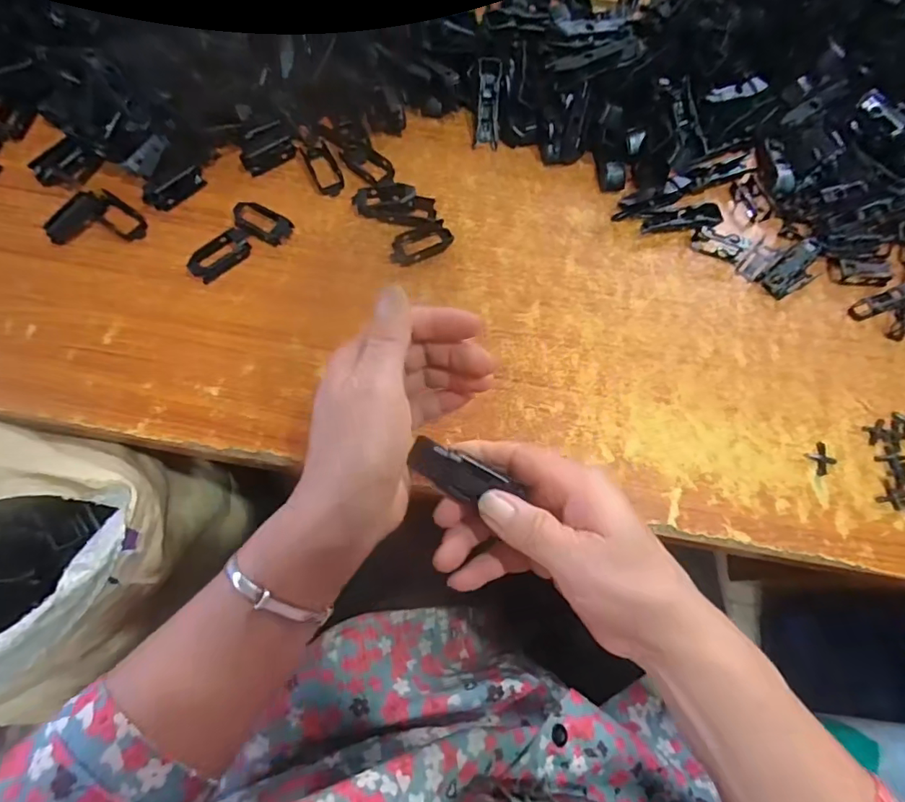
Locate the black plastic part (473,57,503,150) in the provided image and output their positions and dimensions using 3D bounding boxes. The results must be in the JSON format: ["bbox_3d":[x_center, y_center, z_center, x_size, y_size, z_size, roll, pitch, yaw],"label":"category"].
[{"bbox_3d":[0.030,-0.252,0.442,0.020,0.012,0.067,3,104,0],"label":"black plastic part"}]

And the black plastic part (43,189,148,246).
[{"bbox_3d":[-0.277,-0.145,0.408,0.069,0.009,0.044,-4,70,-3],"label":"black plastic part"}]

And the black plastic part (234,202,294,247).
[{"bbox_3d":[-0.149,-0.142,0.408,0.048,0.014,0.028,26,71,8],"label":"black plastic part"}]

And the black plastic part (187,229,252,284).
[{"bbox_3d":[-0.179,-0.113,0.399,0.026,0.013,0.050,43,74,13],"label":"black plastic part"}]

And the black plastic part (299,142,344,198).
[{"bbox_3d":[-0.108,-0.195,0.434,0.023,0.005,0.056,-26,72,-10],"label":"black plastic part"}]

